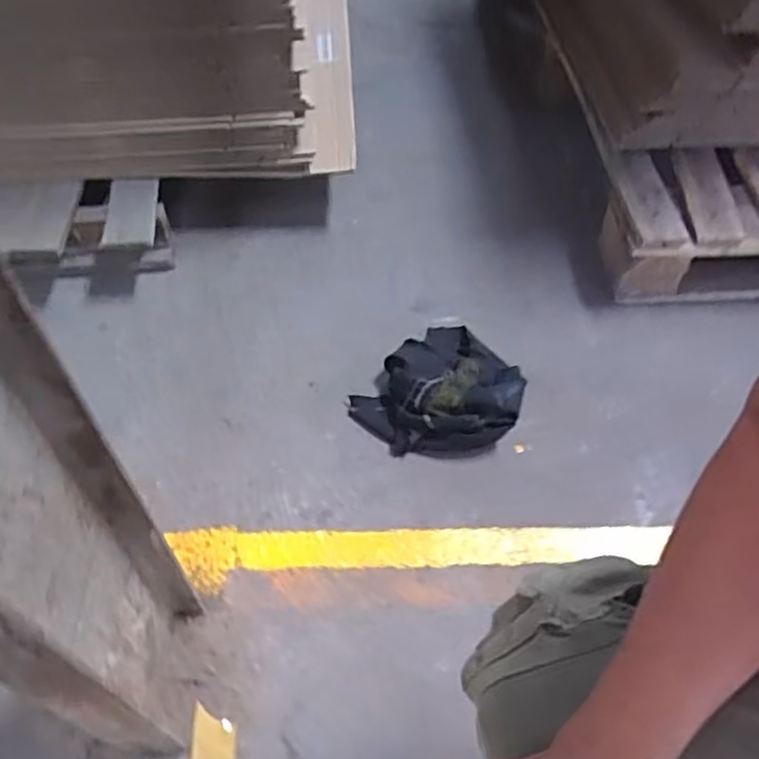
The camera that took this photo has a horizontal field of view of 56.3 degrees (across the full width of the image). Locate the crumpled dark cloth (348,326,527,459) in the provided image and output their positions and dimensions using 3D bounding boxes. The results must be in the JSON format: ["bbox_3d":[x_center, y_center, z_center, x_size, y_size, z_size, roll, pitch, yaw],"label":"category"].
[{"bbox_3d":[0.098,0.012,1.037,0.233,0.085,0.207,-39,62,-21],"label":"crumpled dark cloth"}]

